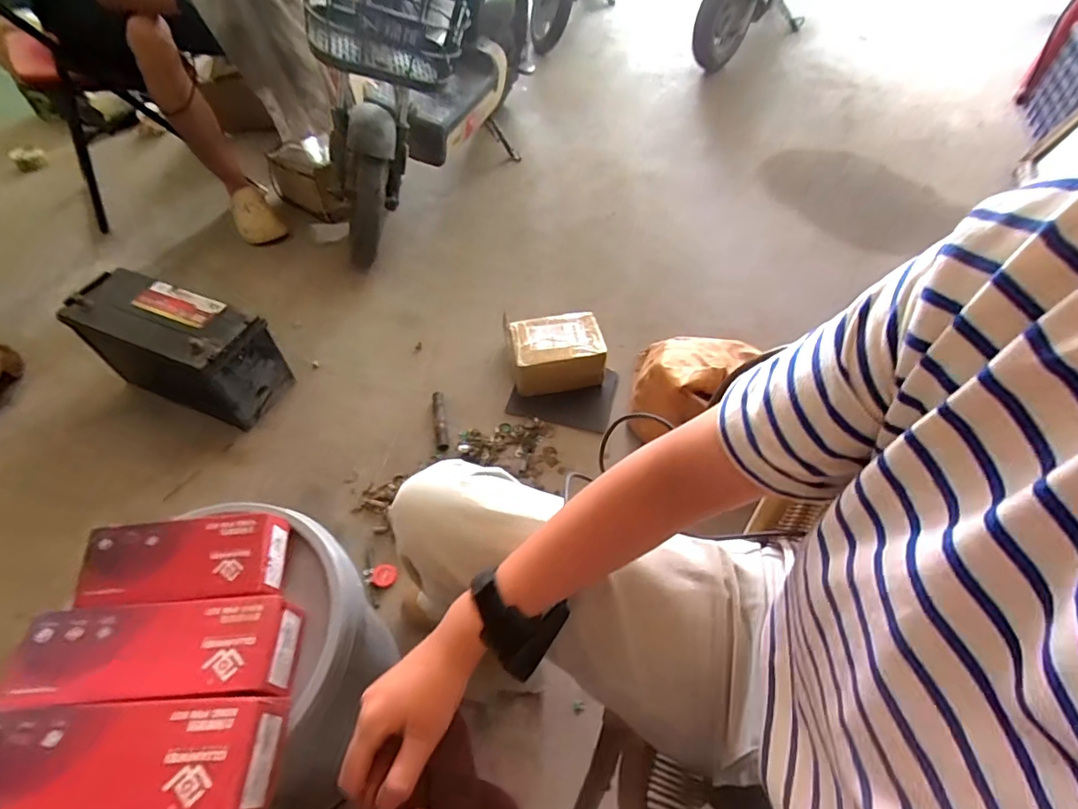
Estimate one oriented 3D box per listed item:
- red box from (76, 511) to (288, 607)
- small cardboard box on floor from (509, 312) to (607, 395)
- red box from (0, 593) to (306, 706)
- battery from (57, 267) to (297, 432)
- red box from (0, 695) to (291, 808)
[{"bbox_3d":[-0.366,0.166,0.541,0.174,0.052,0.087,-6,53,-5],"label":"red box"},{"bbox_3d":[0.038,-0.117,1.189,0.200,0.107,0.154,-7,54,-5],"label":"small cardboard box on floor"},{"bbox_3d":[-0.359,0.233,0.494,0.235,0.056,0.088,-3,53,-2],"label":"red box"},{"bbox_3d":[-0.770,-0.122,1.132,0.387,0.213,0.158,18,56,13],"label":"battery"},{"bbox_3d":[-0.346,0.296,0.429,0.235,0.053,0.088,-2,53,-2],"label":"red box"}]

